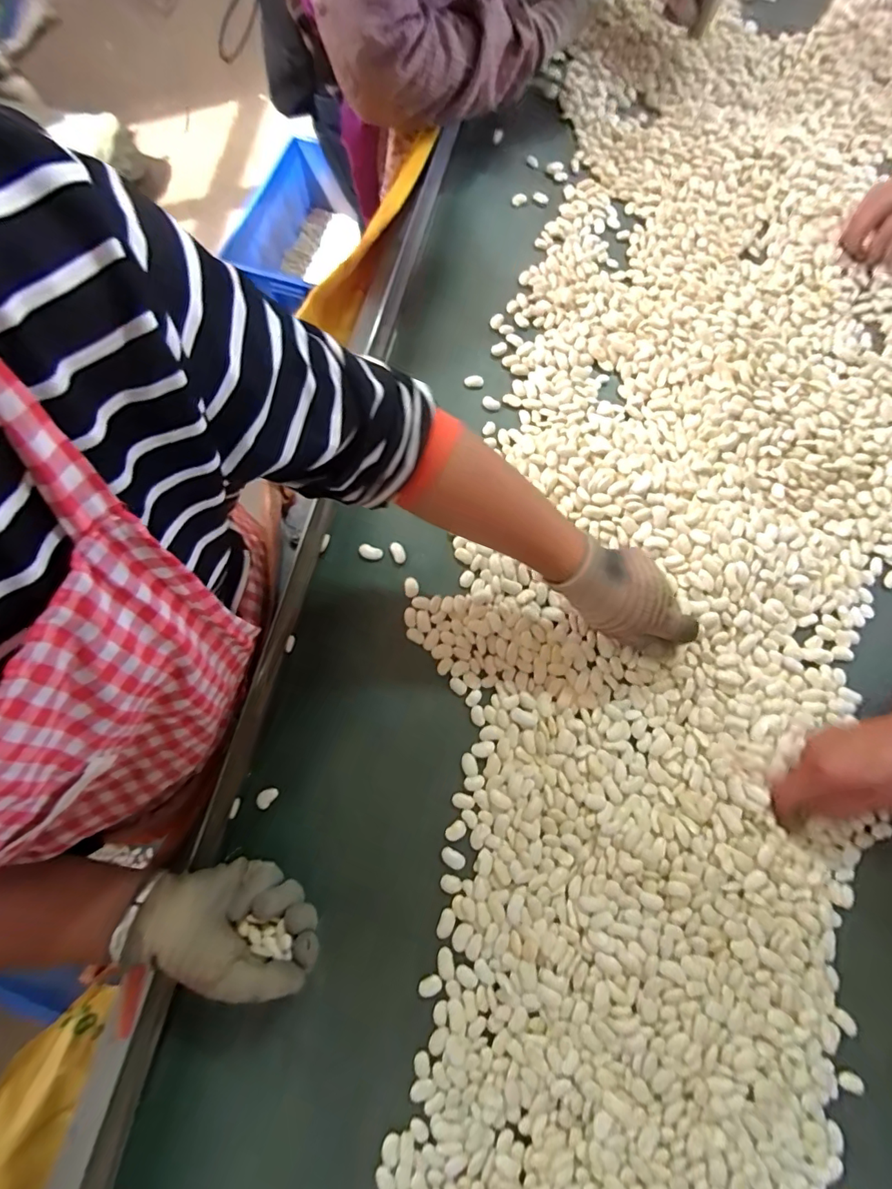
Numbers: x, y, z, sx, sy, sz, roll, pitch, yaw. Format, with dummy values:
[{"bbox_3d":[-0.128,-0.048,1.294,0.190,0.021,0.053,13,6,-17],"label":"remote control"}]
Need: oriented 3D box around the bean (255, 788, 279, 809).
[{"bbox_3d":[-0.166,0.187,0.457,0.014,0.008,0.022,41,79,14],"label":"bean"}]

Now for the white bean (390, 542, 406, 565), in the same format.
[{"bbox_3d":[-0.050,-0.043,0.513,0.013,0.004,0.023,-28,74,-6],"label":"white bean"}]

